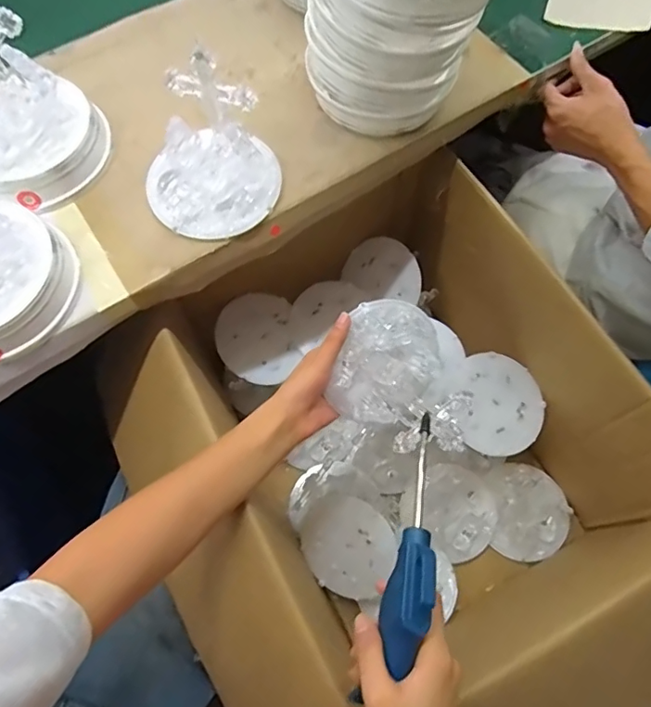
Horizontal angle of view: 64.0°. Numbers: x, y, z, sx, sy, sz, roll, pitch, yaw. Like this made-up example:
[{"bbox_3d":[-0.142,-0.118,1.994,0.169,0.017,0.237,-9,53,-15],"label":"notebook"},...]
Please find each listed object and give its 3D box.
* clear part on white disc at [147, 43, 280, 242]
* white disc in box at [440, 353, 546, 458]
[{"bbox_3d":[-0.109,-0.185,0.466,0.117,0.113,0.111,0,68,-1],"label":"clear part on white disc"},{"bbox_3d":[0.220,0.064,0.674,0.120,0.016,0.129,0,68,-1],"label":"white disc in box"}]

